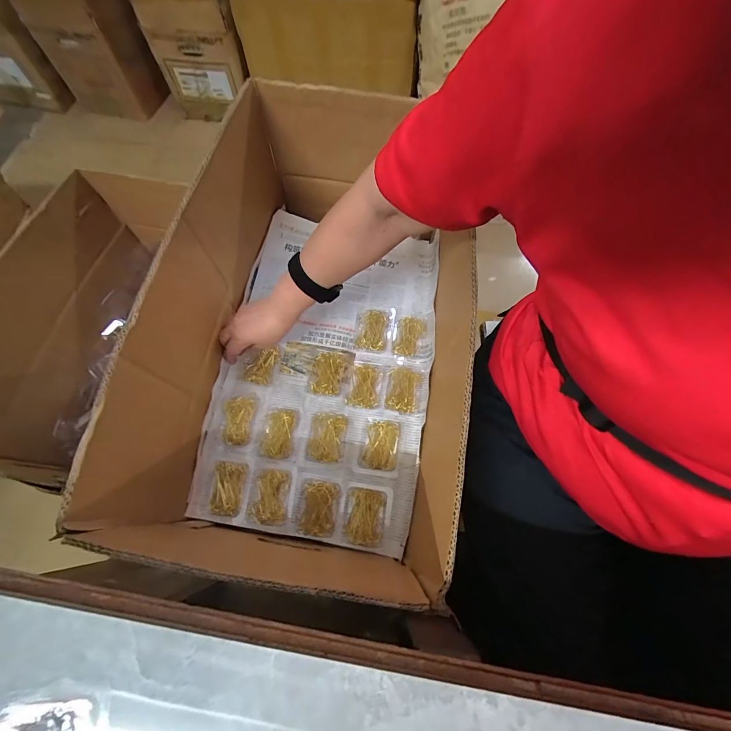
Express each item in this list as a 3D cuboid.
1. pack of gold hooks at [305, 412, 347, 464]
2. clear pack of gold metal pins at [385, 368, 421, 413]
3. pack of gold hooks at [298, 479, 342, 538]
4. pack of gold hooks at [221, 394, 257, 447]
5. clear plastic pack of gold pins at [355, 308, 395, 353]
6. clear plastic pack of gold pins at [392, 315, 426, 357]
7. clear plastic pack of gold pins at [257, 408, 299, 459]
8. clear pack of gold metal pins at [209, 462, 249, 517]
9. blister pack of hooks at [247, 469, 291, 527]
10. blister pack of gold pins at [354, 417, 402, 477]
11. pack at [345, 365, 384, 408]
[{"bbox_3d":[-0.059,0.110,0.528,0.055,0.015,0.075,4,68,1],"label":"pack of gold hooks"},{"bbox_3d":[0.061,0.039,0.558,0.053,0.014,0.071,6,68,2],"label":"clear pack of gold metal pins"},{"bbox_3d":[-0.067,0.202,0.489,0.053,0.019,0.075,8,68,3],"label":"pack of gold hooks"},{"bbox_3d":[-0.201,0.084,0.537,0.054,0.013,0.082,-4,68,-2],"label":"pack of gold hooks"},{"bbox_3d":[0.017,-0.065,0.598,0.065,0.020,0.083,3,68,1],"label":"clear plastic pack of gold pins"},{"bbox_3d":[0.071,-0.052,0.598,0.052,0.011,0.080,24,70,9],"label":"clear plastic pack of gold pins"},{"bbox_3d":[-0.134,0.100,0.520,0.054,0.020,0.075,4,68,2],"label":"clear plastic pack of gold pins"},{"bbox_3d":[-0.196,0.176,0.495,0.044,0.013,0.073,-2,68,-1],"label":"clear pack of gold metal pins"},{"bbox_3d":[-0.139,0.187,0.495,0.056,0.021,0.074,2,68,1],"label":"blister pack of hooks"},{"bbox_3d":[0.019,0.120,0.519,0.064,0.020,0.087,7,68,3],"label":"blister pack of gold pins"},{"bbox_3d":[-0.001,0.032,0.549,0.049,0.018,0.069,13,68,5],"label":"pack"}]

